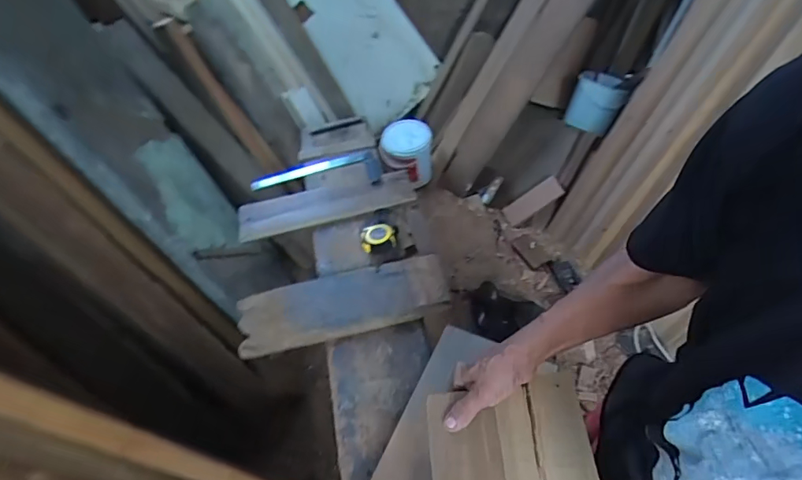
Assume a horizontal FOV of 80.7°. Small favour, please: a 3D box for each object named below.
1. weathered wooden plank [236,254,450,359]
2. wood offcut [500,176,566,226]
[{"bbox_3d":[-0.108,0.116,0.887,0.382,0.030,0.132,-12,50,-7],"label":"weathered wooden plank"},{"bbox_3d":[0.489,-0.143,1.744,0.220,0.018,0.076,-36,84,18],"label":"wood offcut"}]

